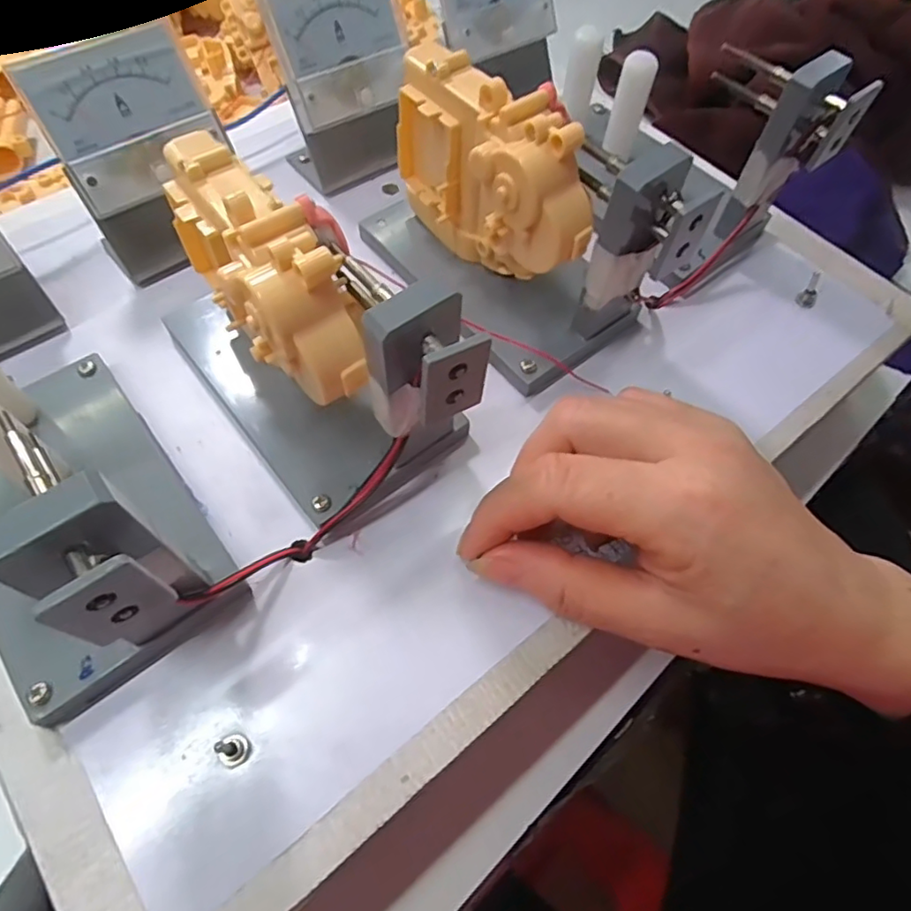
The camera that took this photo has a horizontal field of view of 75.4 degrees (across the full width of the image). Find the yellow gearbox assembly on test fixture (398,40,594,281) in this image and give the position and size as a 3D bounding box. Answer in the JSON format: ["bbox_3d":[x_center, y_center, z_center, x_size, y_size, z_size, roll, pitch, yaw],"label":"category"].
[{"bbox_3d":[0.015,-0.107,0.236,0.032,0.077,0.094,-30,67,-17],"label":"yellow gearbox assembly on test fixture"}]

